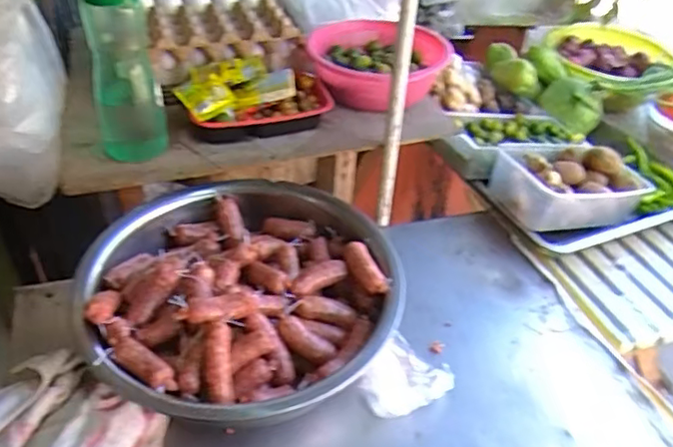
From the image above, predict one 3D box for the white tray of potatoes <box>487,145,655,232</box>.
[{"bbox_3d":[0.389,-0.068,1.020,0.245,0.085,0.154,-13,43,-17],"label":"white tray of potatoes"}]

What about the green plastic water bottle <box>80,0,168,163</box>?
[{"bbox_3d":[-0.286,-0.197,0.807,0.092,0.272,0.081,-11,42,-15],"label":"green plastic water bottle"}]

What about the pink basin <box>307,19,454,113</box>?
[{"bbox_3d":[0.065,-0.283,1.041,0.236,0.081,0.232,1,40,-1],"label":"pink basin"}]

